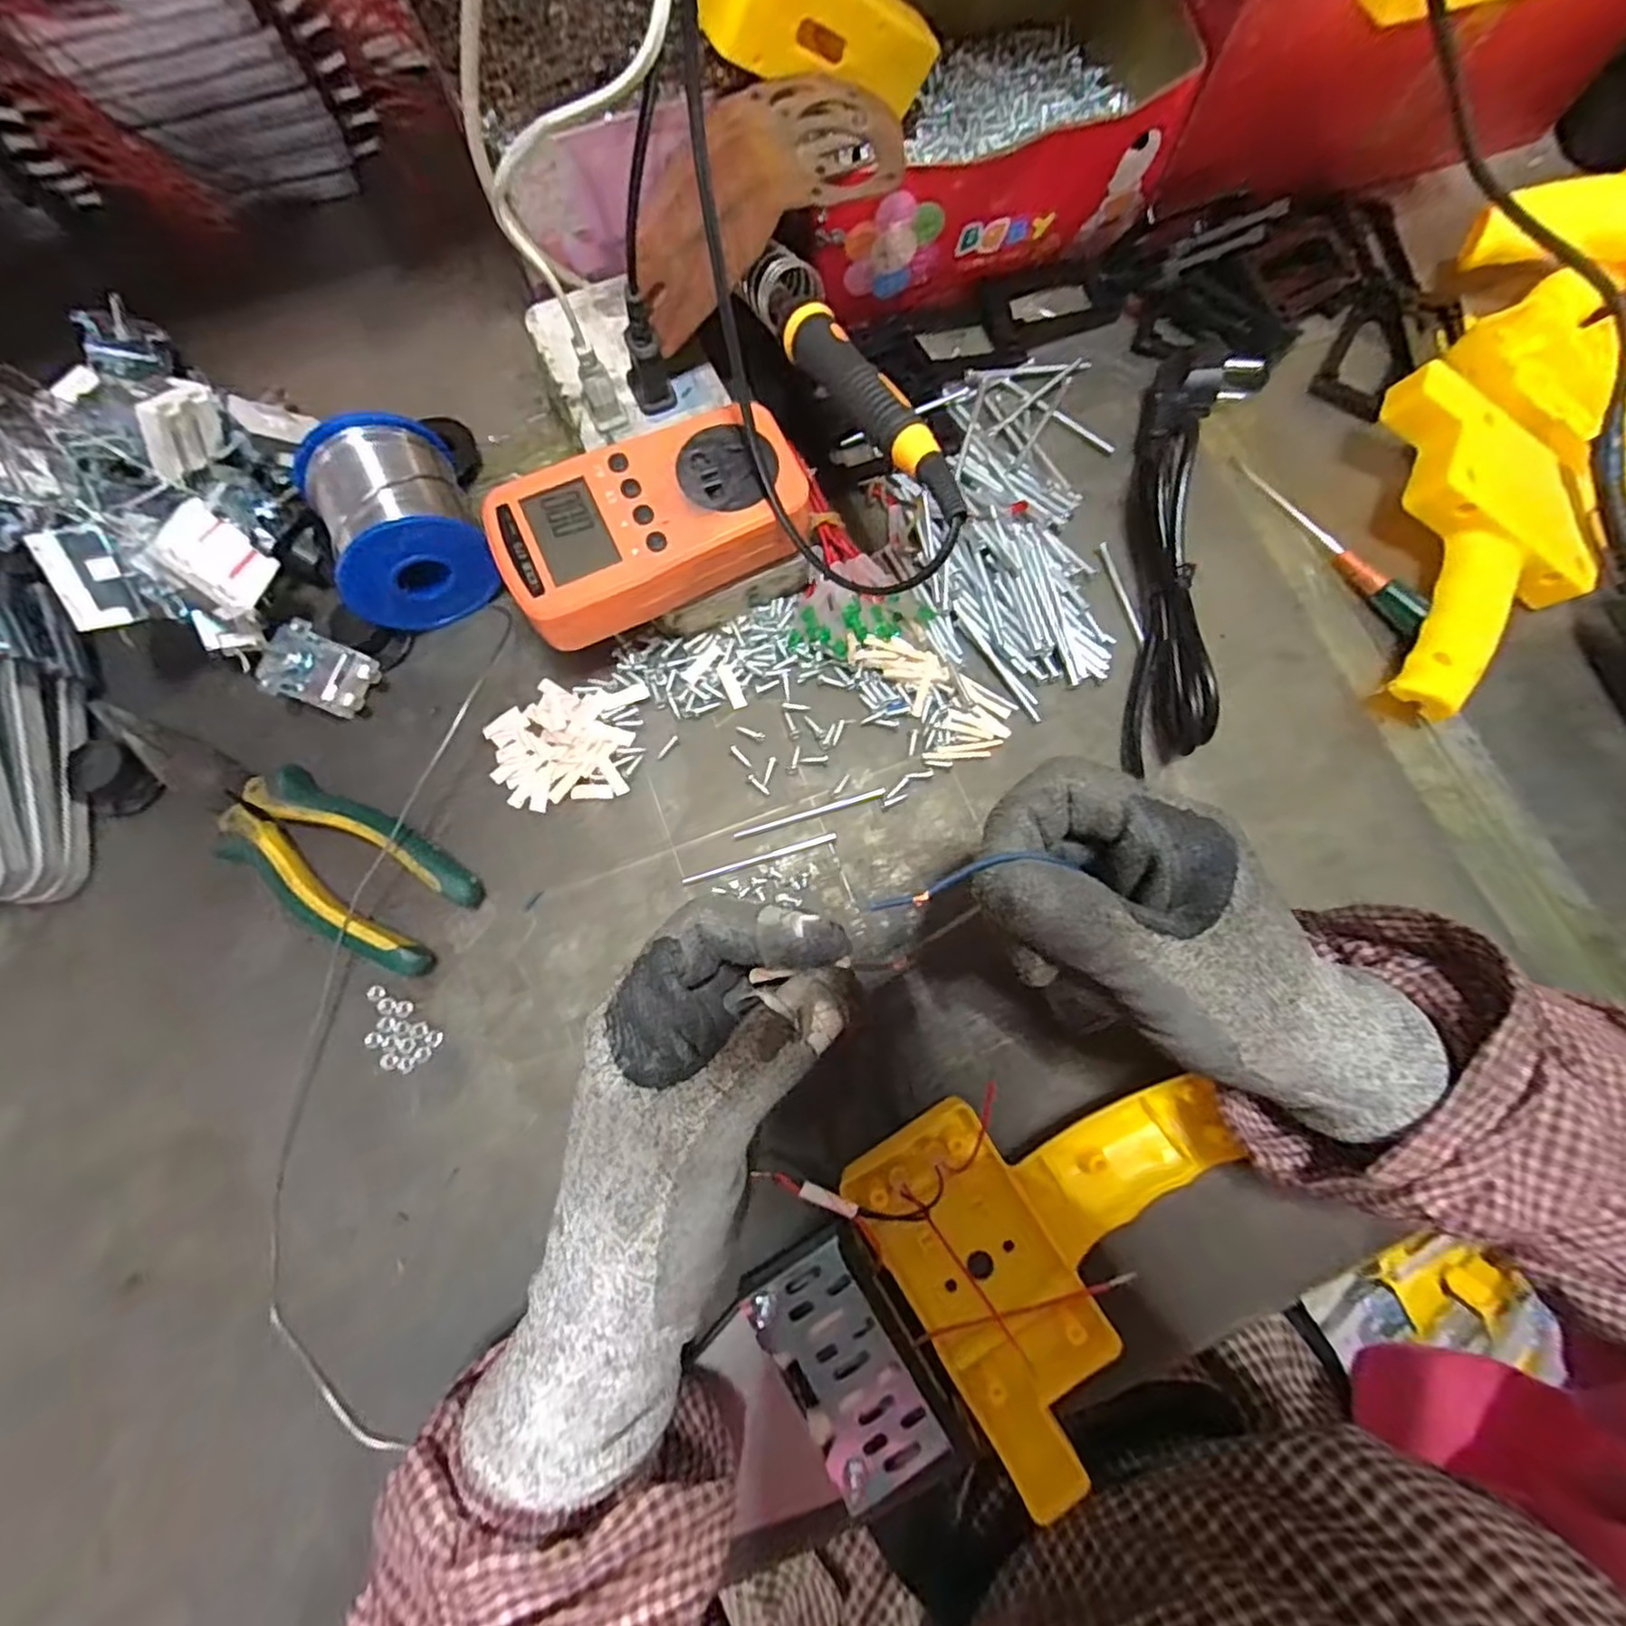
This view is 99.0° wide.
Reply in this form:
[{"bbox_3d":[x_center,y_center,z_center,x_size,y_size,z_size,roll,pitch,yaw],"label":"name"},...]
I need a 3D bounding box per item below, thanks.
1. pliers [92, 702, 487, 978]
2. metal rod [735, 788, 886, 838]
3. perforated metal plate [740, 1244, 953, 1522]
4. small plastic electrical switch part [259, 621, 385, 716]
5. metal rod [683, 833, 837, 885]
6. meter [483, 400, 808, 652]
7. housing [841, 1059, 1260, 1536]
[{"bbox_3d":[-0.234,0.004,0.302,0.184,0.023,0.050,30,77,5],"label":"pliers"},{"bbox_3d":[-0.001,0.000,0.322,0.071,0.004,0.004,-16,77,-5],"label":"metal rod"},{"bbox_3d":[0.011,0.198,0.247,0.039,0.005,0.075,-30,79,-8],"label":"perforated metal plate"},{"bbox_3d":[-0.223,-0.064,0.316,0.040,0.014,0.032,28,80,-21],"label":"small plastic electrical switch part"},{"bbox_3d":[-0.024,0.021,0.316,0.071,0.004,0.004,-16,77,-5],"label":"metal rod"},{"bbox_3d":[-0.067,-0.123,0.293,0.125,0.031,0.069,-25,78,-7],"label":"meter"},{"bbox_3d":[0.100,0.160,0.270,0.135,0.030,0.121,-31,79,-9],"label":"housing"}]

